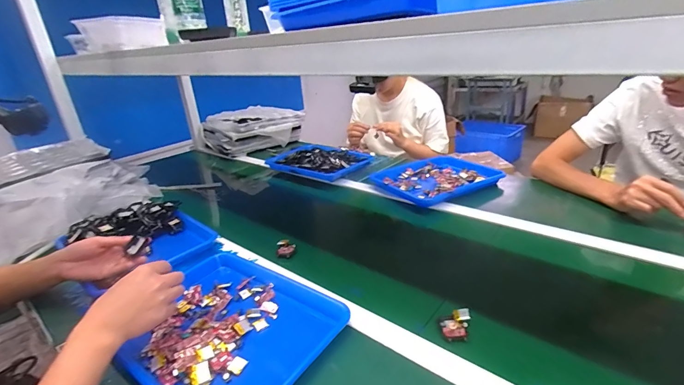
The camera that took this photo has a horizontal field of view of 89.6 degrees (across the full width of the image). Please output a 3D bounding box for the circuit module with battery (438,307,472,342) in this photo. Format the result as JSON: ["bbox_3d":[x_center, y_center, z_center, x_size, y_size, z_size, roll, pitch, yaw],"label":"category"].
[{"bbox_3d":[0.166,0.193,0.511,0.041,0.015,0.056,8,27,26],"label":"circuit module with battery"}]

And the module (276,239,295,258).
[{"bbox_3d":[-0.119,0.120,0.731,0.036,0.019,0.052,-6,24,-3],"label":"module"}]

